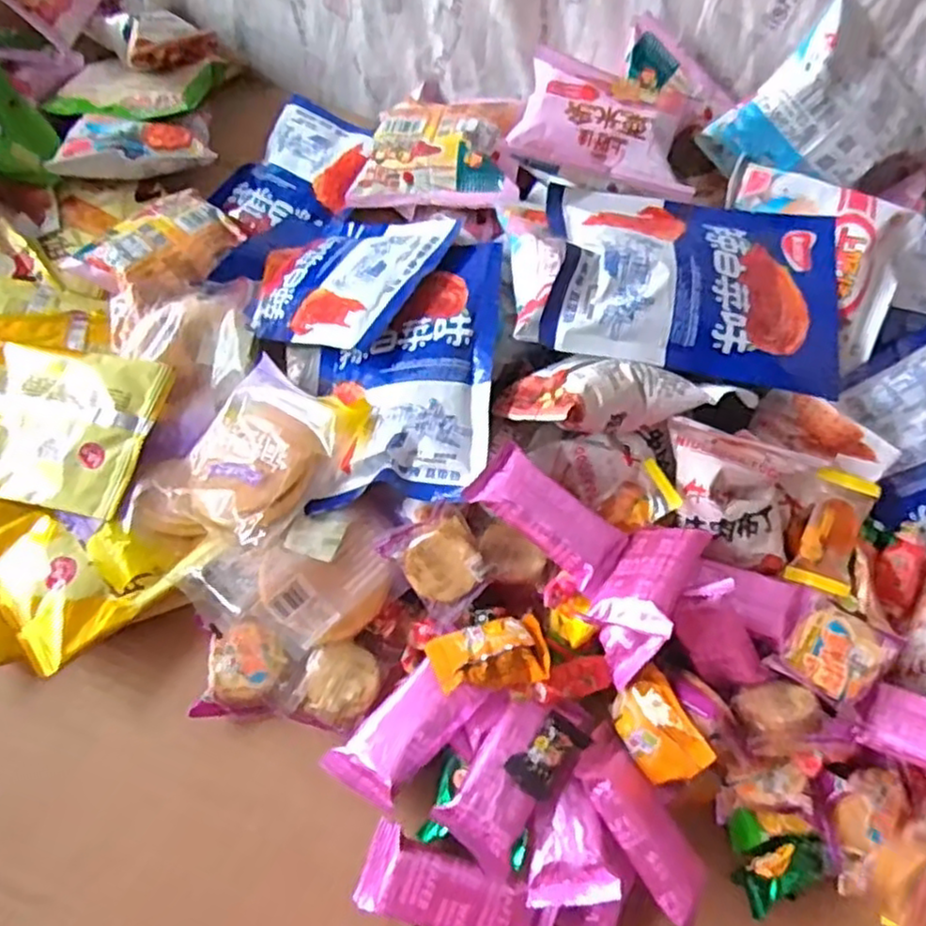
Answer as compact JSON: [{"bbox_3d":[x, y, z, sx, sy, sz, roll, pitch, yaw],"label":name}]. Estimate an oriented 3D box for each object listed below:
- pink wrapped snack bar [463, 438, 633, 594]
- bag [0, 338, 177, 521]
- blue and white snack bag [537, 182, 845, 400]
[{"bbox_3d":[0.048,0.028,0.373,0.085,0.015,0.039,38,63,-2],"label":"pink wrapped snack bar"},{"bbox_3d":[-0.270,-0.030,0.439,0.156,0.028,0.102,13,60,4],"label":"bag"},{"bbox_3d":[0.136,-0.106,0.411,0.174,0.025,0.116,9,73,-8],"label":"blue and white snack bag"}]

